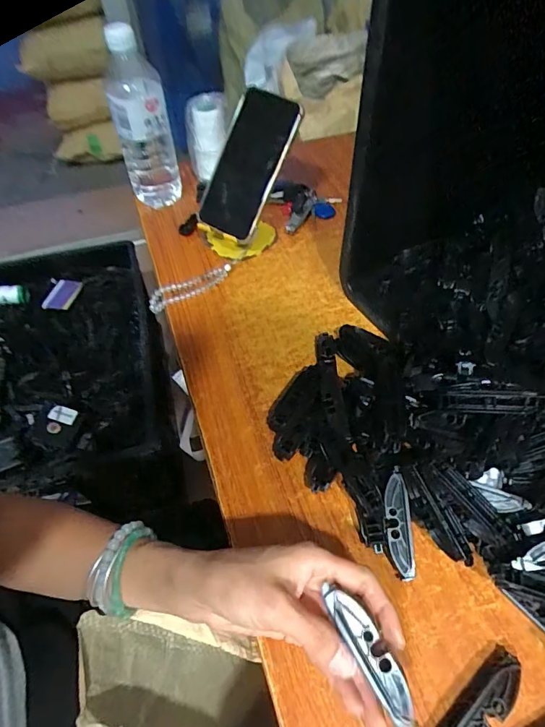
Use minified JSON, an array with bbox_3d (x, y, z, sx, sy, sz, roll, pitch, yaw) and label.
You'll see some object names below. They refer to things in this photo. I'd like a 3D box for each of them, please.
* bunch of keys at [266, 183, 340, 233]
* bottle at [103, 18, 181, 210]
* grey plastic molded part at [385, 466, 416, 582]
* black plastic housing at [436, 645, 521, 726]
[{"bbox_3d":[0.037,-0.223,0.604,0.097,0.020,0.093,14,54,13],"label":"bunch of keys"},{"bbox_3d":[-0.173,-0.320,0.566,0.070,0.203,0.067,-13,53,-7],"label":"bottle"},{"bbox_3d":[0.096,0.122,0.327,0.018,0.007,0.078,-2,72,1],"label":"grey plastic molded part"},{"bbox_3d":[0.130,0.217,0.268,0.082,0.022,0.025,-32,57,-21],"label":"black plastic housing"}]

